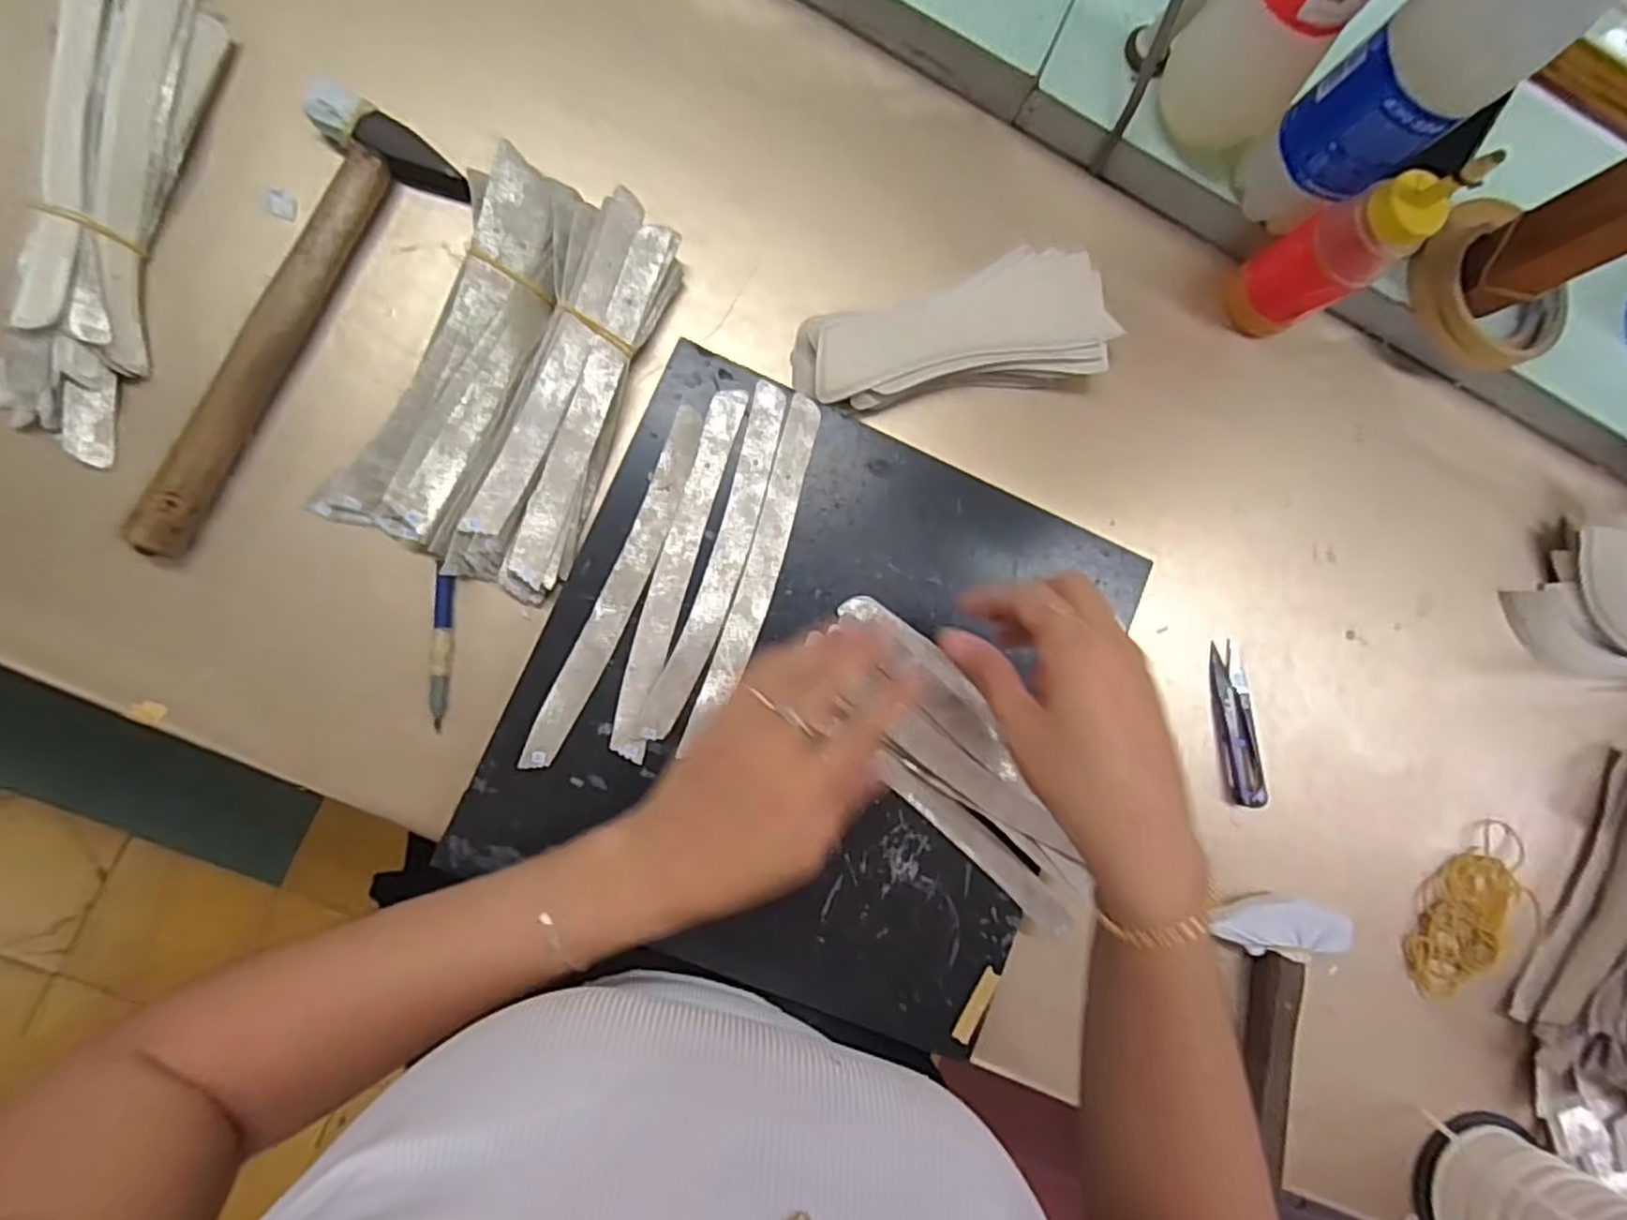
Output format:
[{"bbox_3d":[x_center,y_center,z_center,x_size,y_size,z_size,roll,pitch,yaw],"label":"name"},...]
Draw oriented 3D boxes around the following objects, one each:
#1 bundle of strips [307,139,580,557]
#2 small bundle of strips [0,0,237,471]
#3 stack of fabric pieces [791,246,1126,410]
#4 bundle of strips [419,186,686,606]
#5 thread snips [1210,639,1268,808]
[{"bbox_3d":[-0.182,-0.135,0.390,0.068,0.026,0.209,26,83,-7],"label":"bundle of strips"},{"bbox_3d":[-0.357,-0.202,0.365,0.065,0.035,0.249,13,85,-8],"label":"small bundle of strips"},{"bbox_3d":[0.083,-0.165,0.435,0.189,0.025,0.076,-10,88,-9],"label":"stack of fabric pieces"},{"bbox_3d":[-0.134,-0.116,0.396,0.066,0.029,0.215,19,84,-7],"label":"bundle of strips"},{"bbox_3d":[0.266,0.071,0.458,0.025,0.011,0.098,-9,88,-9],"label":"thread snips"}]

